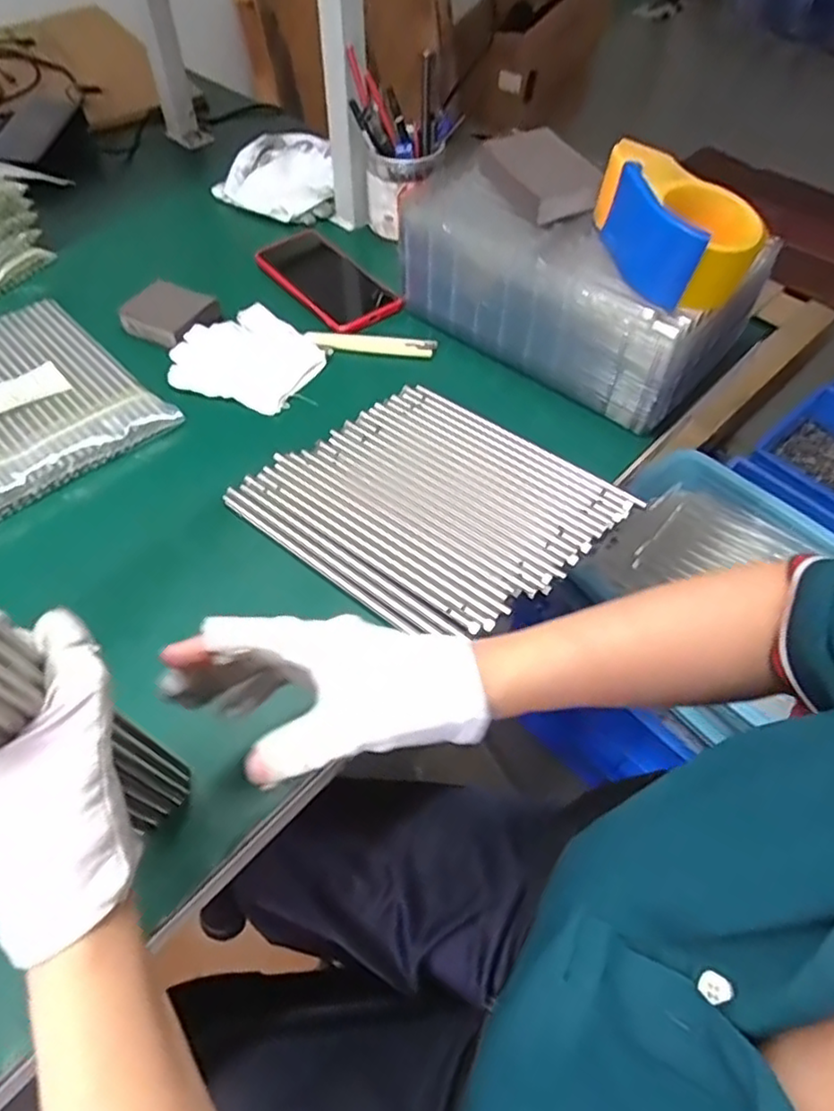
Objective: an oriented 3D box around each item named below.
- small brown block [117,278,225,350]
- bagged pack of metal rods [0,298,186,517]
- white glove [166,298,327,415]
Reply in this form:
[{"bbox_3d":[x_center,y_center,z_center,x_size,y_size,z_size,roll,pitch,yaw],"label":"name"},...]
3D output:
[{"bbox_3d":[-0.236,-0.231,0.626,0.075,0.018,0.066,24,56,13],"label":"small brown block"},{"bbox_3d":[-0.346,-0.137,0.553,0.182,0.017,0.230,-36,64,-25],"label":"bagged pack of metal rods"},{"bbox_3d":[-0.154,-0.182,0.606,0.124,0.009,0.120,30,58,17],"label":"white glove"}]

